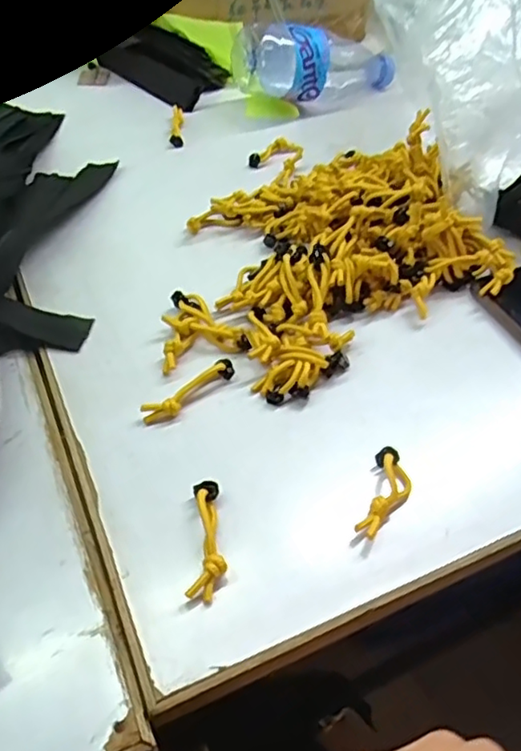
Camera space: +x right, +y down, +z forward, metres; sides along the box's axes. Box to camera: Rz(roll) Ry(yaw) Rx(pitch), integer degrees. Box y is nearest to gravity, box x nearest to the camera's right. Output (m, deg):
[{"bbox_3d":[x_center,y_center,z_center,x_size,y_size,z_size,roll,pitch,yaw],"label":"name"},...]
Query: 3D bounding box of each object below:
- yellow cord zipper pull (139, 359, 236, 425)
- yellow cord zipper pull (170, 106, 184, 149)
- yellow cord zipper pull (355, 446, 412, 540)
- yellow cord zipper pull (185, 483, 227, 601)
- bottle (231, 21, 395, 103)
[{"bbox_3d":[-0.042,0.009,0.362,0.064,0.010,0.013,-34,58,-28],"label":"yellow cord zipper pull"},{"bbox_3d":[-0.083,-0.250,0.600,0.012,0.008,0.077,-2,48,-4],"label":"yellow cord zipper pull"},{"bbox_3d":[0.067,0.064,0.319,0.023,0.018,0.056,16,50,11],"label":"yellow cord zipper pull"},{"bbox_3d":[-0.026,0.079,0.297,0.017,0.014,0.061,1,49,-2],"label":"yellow cord zipper pull"},{"bbox_3d":[0.065,-0.331,0.636,0.185,0.084,0.067,-17,51,-17],"label":"bottle"}]

